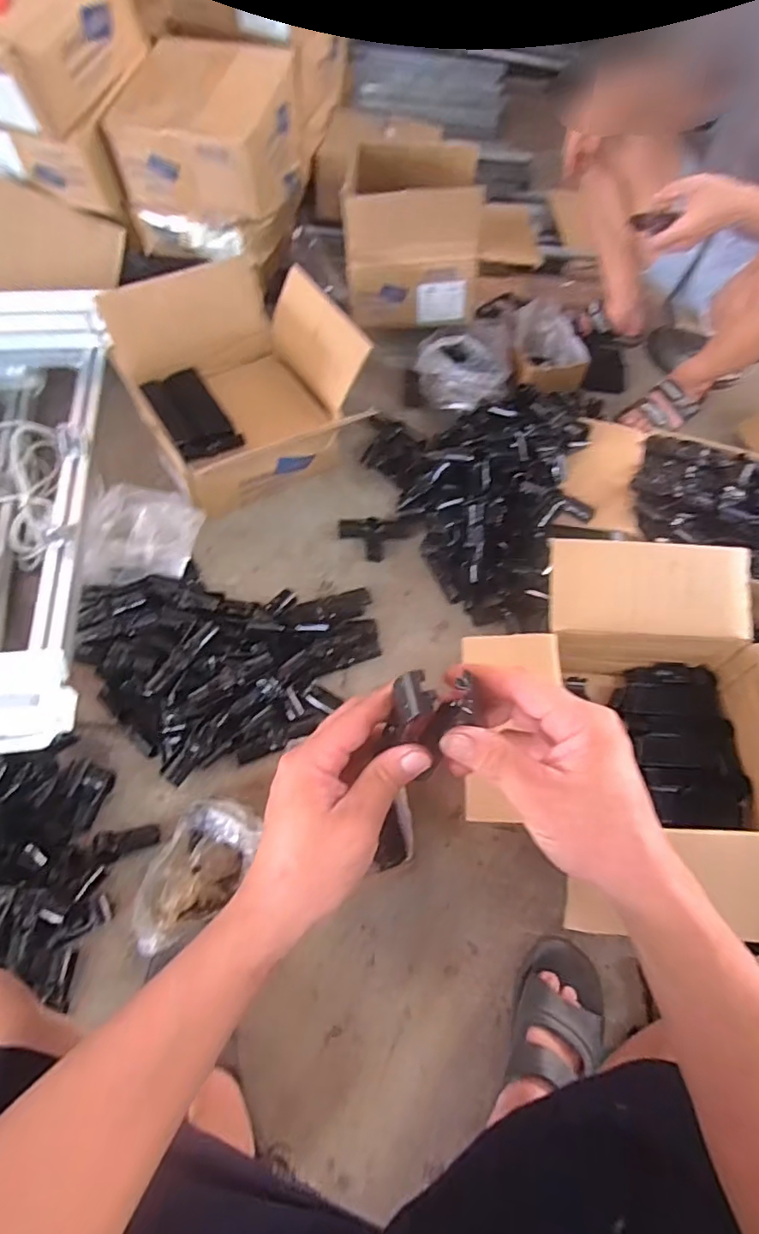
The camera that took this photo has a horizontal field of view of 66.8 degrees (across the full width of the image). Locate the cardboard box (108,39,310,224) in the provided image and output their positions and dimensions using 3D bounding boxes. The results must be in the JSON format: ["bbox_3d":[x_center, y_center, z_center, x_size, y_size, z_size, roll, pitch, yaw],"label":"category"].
[{"bbox_3d":[-0.336,-0.966,1.176,0.288,0.207,0.364,9,59,2],"label":"cardboard box"}]

